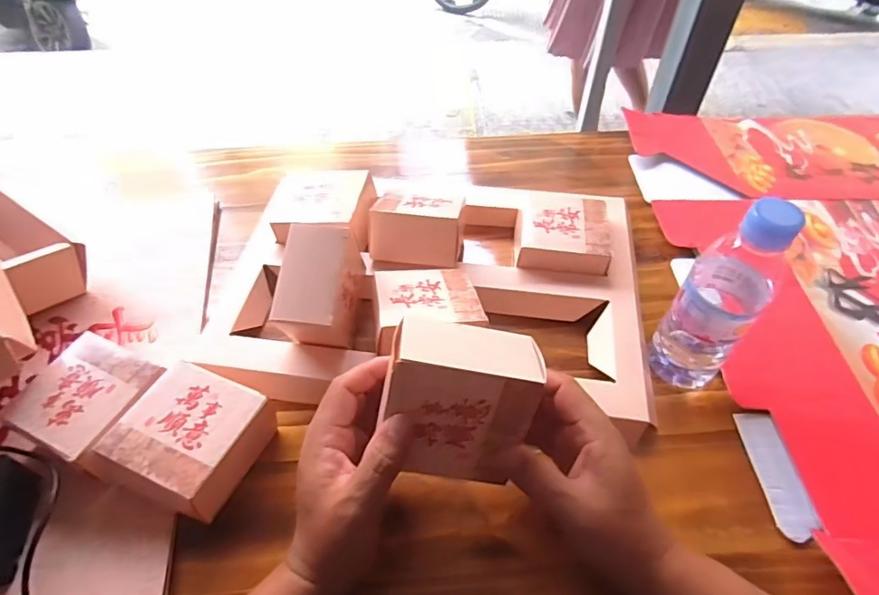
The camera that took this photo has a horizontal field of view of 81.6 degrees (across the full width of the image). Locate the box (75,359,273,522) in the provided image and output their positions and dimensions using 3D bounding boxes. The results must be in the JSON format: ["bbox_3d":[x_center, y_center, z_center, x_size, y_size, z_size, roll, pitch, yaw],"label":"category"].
[{"bbox_3d":[-0.186,0.105,0.379,0.097,0.051,0.090,17,53,14],"label":"box"}]

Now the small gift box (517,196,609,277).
[{"bbox_3d":[0.125,-0.065,0.507,0.084,0.024,0.087,7,51,6],"label":"small gift box"}]

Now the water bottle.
[{"bbox_3d":[0.215,0.001,0.384,0.053,0.180,0.060,36,59,26],"label":"water bottle"}]

